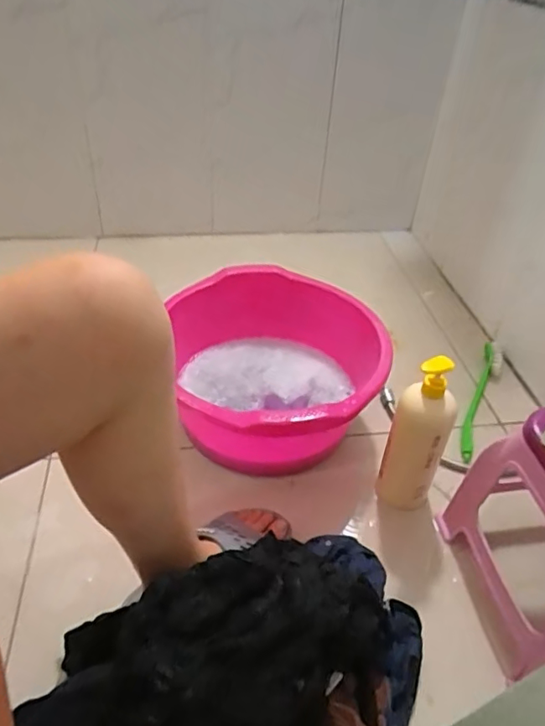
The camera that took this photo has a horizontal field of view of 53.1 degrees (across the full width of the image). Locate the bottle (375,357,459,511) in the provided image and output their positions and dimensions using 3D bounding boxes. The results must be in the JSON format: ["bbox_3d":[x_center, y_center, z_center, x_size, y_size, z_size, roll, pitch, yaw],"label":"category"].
[{"bbox_3d":[0.212,0.117,0.803,0.076,0.297,0.051,8,40,5],"label":"bottle"}]

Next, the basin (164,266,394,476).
[{"bbox_3d":[0.012,0.033,0.949,0.365,0.211,0.413,3,39,0],"label":"basin"}]

